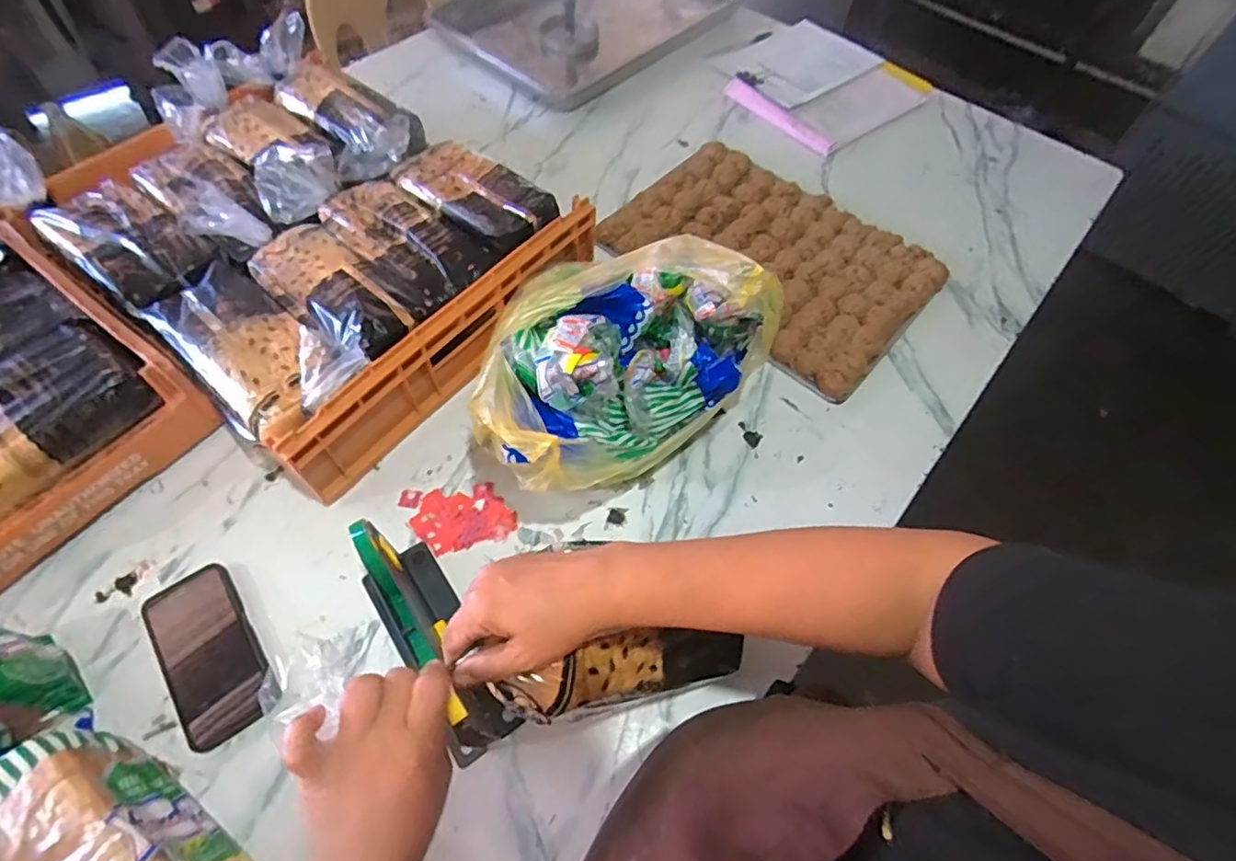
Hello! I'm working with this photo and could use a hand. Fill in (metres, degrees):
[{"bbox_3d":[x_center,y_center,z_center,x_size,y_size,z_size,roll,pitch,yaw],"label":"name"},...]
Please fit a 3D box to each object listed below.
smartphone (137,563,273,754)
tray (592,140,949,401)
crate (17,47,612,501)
[{"bbox_3d":[-0.401,0.214,0.572,0.080,0.009,0.170,-33,67,-20],"label":"smartphone"},{"bbox_3d":[0.225,-0.266,0.861,0.442,0.045,0.312,37,65,16],"label":"tray"},{"bbox_3d":[-0.387,-0.252,0.766,0.557,0.143,0.473,36,63,16],"label":"crate"}]

